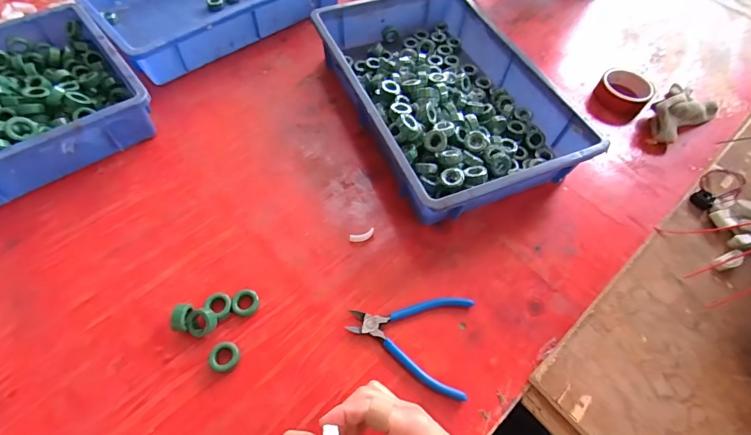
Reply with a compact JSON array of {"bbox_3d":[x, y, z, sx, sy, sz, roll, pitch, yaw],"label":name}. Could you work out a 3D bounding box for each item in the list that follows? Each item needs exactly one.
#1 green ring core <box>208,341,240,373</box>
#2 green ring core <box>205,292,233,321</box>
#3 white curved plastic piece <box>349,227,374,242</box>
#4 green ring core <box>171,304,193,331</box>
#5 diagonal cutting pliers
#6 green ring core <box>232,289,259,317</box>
[{"bbox_3d":[-0.166,0.153,0.412,0.030,0.014,0.030,-10,60,-10],"label":"green ring core"},{"bbox_3d":[-0.184,0.103,0.443,0.031,0.013,0.026,33,62,15],"label":"green ring core"},{"bbox_3d":[-0.017,0.025,0.507,0.034,0.011,0.012,-17,61,-13],"label":"white curved plastic piece"},{"bbox_3d":[-0.218,0.115,0.426,0.016,0.032,0.029,3,59,-2],"label":"green ring core"},{"bbox_3d":[0.040,0.135,0.441,0.140,0.009,0.114,14,59,5],"label":"diagonal cutting pliers"},{"bbox_3d":[-0.154,0.101,0.445,0.029,0.011,0.031,2,59,-3],"label":"green ring core"}]

